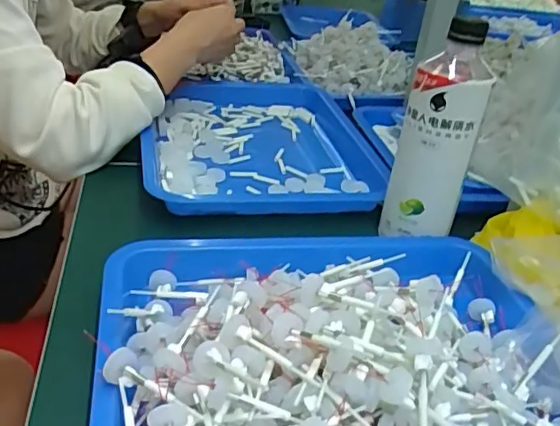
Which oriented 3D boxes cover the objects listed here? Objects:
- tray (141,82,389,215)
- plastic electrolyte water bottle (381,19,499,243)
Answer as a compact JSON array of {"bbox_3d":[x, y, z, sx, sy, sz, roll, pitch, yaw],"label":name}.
[{"bbox_3d":[-0.027,-0.087,0.725,0.266,0.044,0.368,3,31,-7],"label":"tray"},{"bbox_3d":[0.142,-0.071,0.521,0.060,0.177,0.061,-13,36,-30],"label":"plastic electrolyte water bottle"}]

